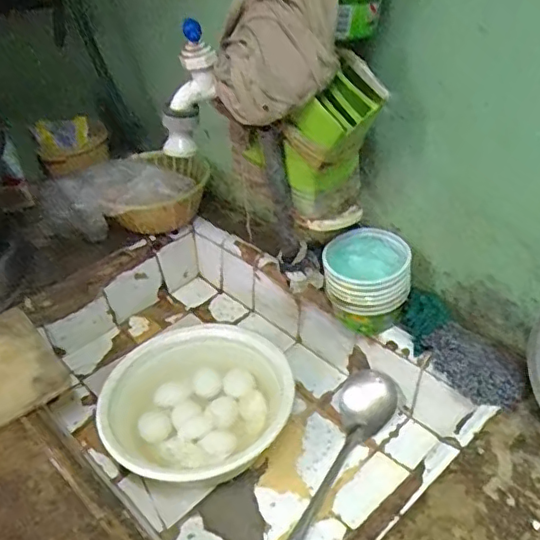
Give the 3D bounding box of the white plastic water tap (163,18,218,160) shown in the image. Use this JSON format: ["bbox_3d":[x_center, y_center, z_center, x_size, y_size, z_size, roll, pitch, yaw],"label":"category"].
[{"bbox_3d":[-0.083,-0.179,0.590,0.047,0.133,0.029,0,30,-31],"label":"white plastic water tap"}]

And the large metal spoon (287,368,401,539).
[{"bbox_3d":[0.091,0.248,0.738,0.083,0.064,0.297,12,40,22],"label":"large metal spoon"}]

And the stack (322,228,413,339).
[{"bbox_3d":[0.133,0.016,0.799,0.112,0.109,0.086,0,37,7],"label":"stack"}]

